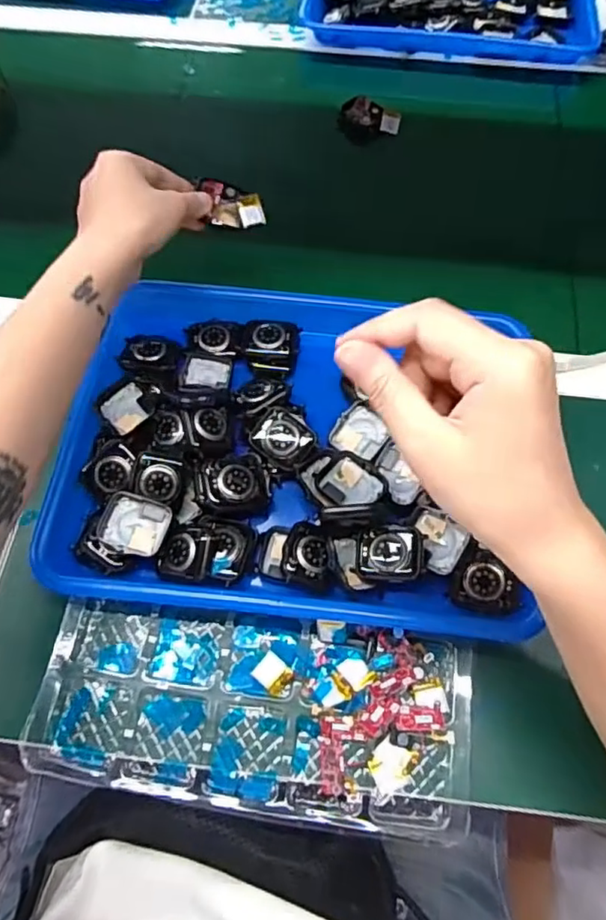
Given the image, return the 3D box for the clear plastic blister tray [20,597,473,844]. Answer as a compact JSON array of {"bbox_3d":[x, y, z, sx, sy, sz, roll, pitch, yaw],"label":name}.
[{"bbox_3d":[-0.031,0.152,0.365,0.261,0.022,0.117,7,64,3],"label":"clear plastic blister tray"}]

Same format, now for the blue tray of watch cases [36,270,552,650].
[{"bbox_3d":[0.000,-0.017,0.427,0.312,0.052,0.259,4,63,2],"label":"blue tray of watch cases"}]

